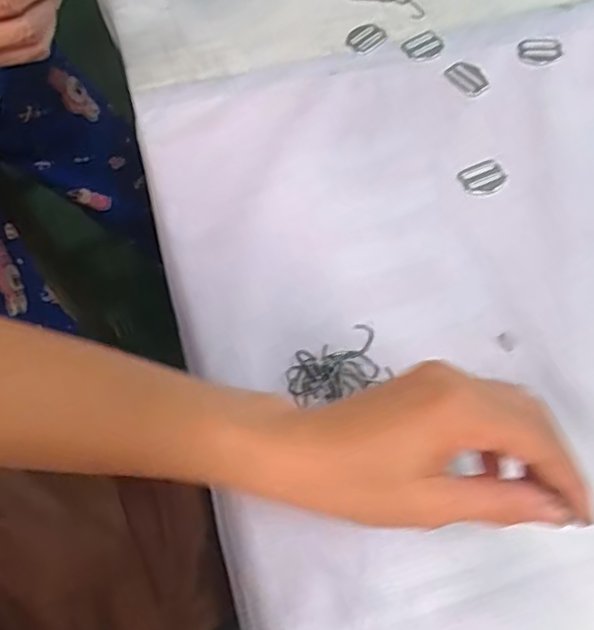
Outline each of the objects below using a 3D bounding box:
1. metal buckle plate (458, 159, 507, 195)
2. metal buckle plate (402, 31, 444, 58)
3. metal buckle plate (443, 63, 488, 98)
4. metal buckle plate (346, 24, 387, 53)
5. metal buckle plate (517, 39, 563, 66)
[{"bbox_3d":[0.132,-0.097,0.448,0.032,0.004,0.025,-25,68,-11],"label":"metal buckle plate"},{"bbox_3d":[0.098,-0.209,0.494,0.030,0.004,0.024,-30,69,-13],"label":"metal buckle plate"},{"bbox_3d":[0.129,-0.179,0.482,0.032,0.004,0.024,38,71,16],"label":"metal buckle plate"},{"bbox_3d":[0.054,-0.216,0.497,0.031,0.004,0.022,-36,70,-15],"label":"metal buckle plate"},{"bbox_3d":[0.190,-0.205,0.496,0.033,0.007,0.023,8,66,4],"label":"metal buckle plate"}]

